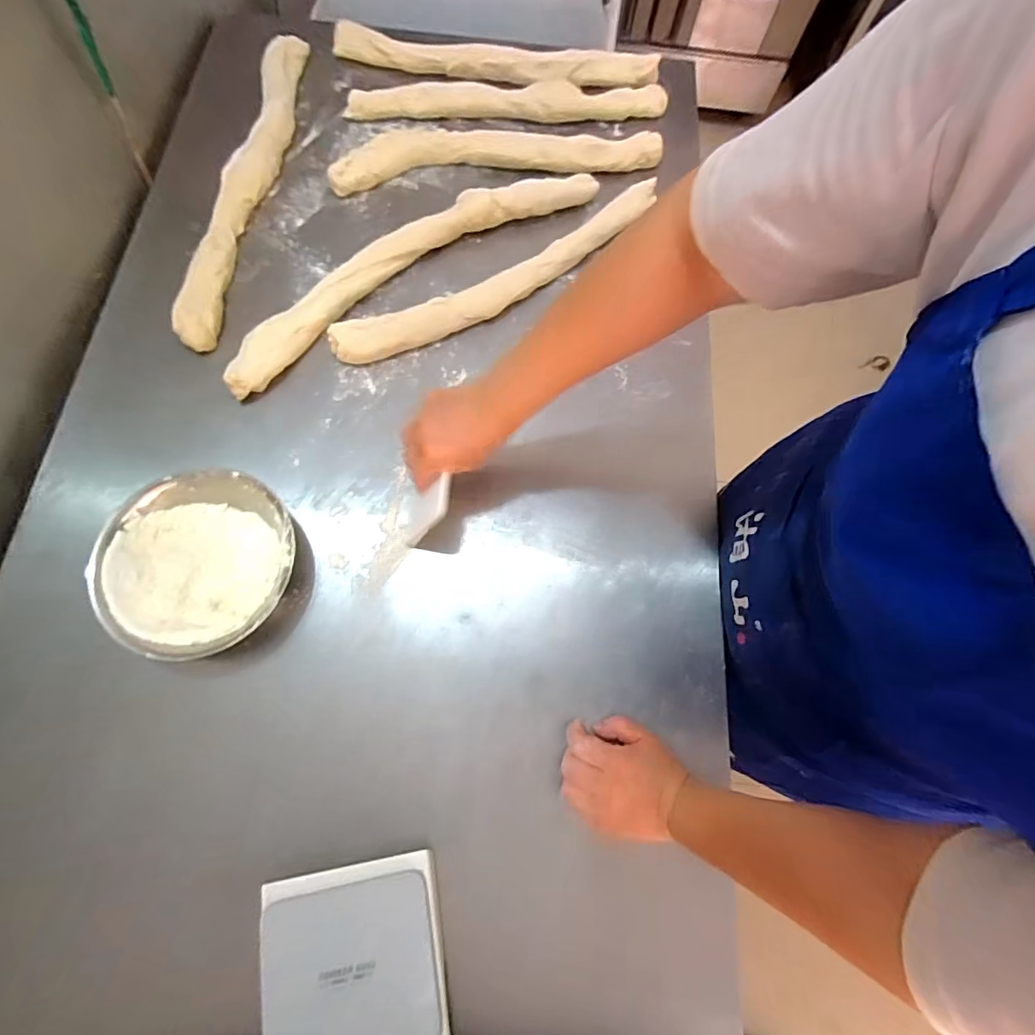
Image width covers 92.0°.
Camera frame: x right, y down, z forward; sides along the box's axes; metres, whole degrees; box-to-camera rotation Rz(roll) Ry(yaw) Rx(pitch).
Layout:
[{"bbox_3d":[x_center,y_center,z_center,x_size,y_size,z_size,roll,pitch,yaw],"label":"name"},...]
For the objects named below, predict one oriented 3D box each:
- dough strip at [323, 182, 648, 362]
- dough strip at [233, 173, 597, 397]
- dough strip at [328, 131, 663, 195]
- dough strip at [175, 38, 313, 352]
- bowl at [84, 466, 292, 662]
[{"bbox_3d":[-0.006,-0.328,0.667,0.509,0.030,0.075,-32,76,-11],"label":"dough strip"},{"bbox_3d":[-0.132,-0.339,0.651,0.563,0.034,0.090,-37,77,-12],"label":"dough strip"},{"bbox_3d":[-0.026,-0.529,0.722,0.469,0.029,0.074,-9,73,-5],"label":"dough strip"},{"bbox_3d":[-0.372,-0.476,0.690,0.058,0.035,0.561,6,72,0],"label":"dough strip"},{"bbox_3d":[-0.324,0.046,0.517,0.187,0.066,0.185,1,72,-2],"label":"bowl"}]

